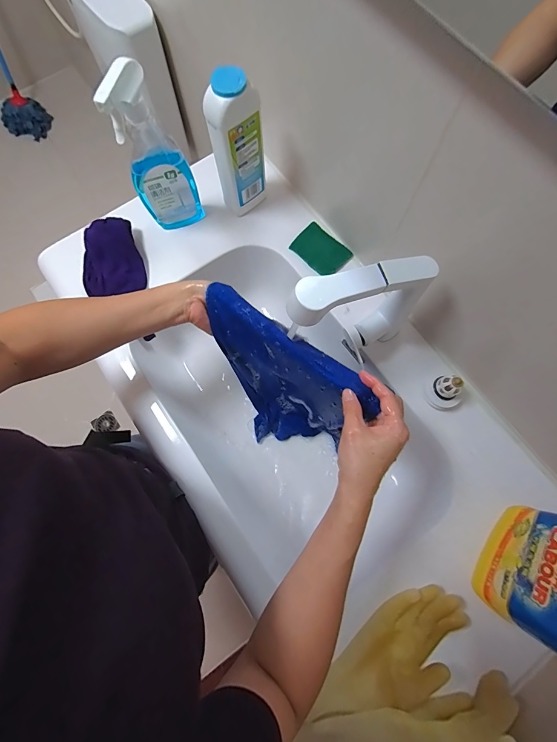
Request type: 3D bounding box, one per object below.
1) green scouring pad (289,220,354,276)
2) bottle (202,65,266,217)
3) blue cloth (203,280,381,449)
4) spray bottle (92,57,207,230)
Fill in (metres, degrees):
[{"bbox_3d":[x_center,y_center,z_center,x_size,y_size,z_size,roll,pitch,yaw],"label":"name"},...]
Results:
[{"bbox_3d":[0.079,-0.222,0.632,0.097,0.005,0.066,39,90,-3],"label":"green scouring pad"},{"bbox_3d":[-0.066,-0.352,0.553,0.060,0.221,0.070,32,79,9],"label":"bottle"},{"bbox_3d":[-0.017,0.020,0.558,0.274,0.274,0.132,42,81,11],"label":"blue cloth"},{"bbox_3d":[-0.190,-0.323,0.526,0.091,0.267,0.078,-31,77,-6],"label":"spray bottle"}]

